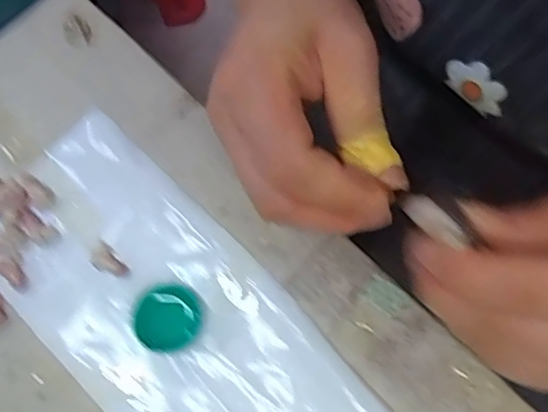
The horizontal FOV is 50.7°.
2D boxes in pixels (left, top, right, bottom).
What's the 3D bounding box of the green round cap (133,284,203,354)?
[{"bbox_3d":[-0.050,0.054,0.276,0.031,0.011,0.029,0,73,0],"label":"green round cap"}]

